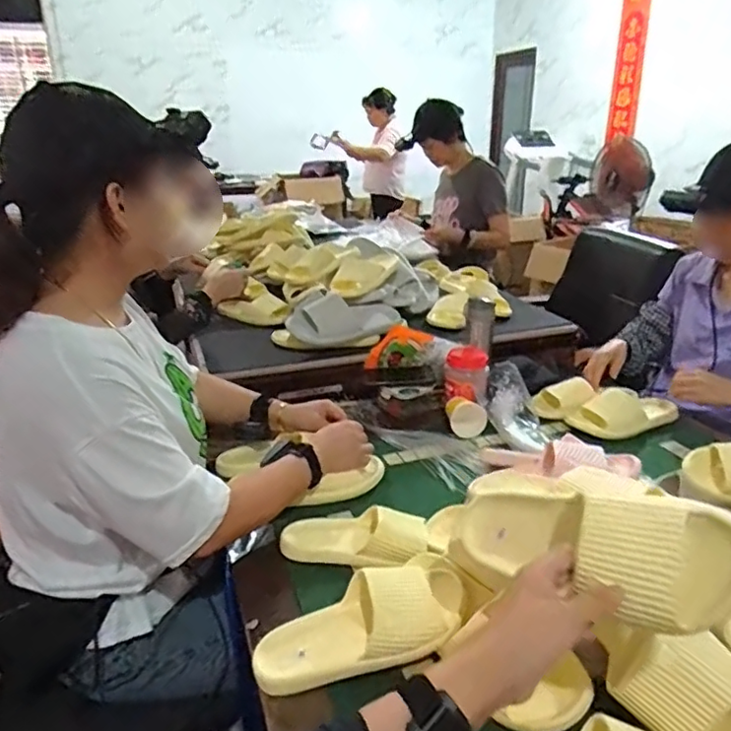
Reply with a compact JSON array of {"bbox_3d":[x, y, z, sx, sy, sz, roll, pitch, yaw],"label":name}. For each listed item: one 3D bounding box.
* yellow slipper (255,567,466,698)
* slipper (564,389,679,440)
[{"bbox_3d":[-0.007,0.293,0.664,0.250,0.059,0.098,-20,25,-5],"label":"yellow slipper"},{"bbox_3d":[0.530,0.098,1.200,0.219,0.060,0.107,-6,23,-14],"label":"slipper"}]

